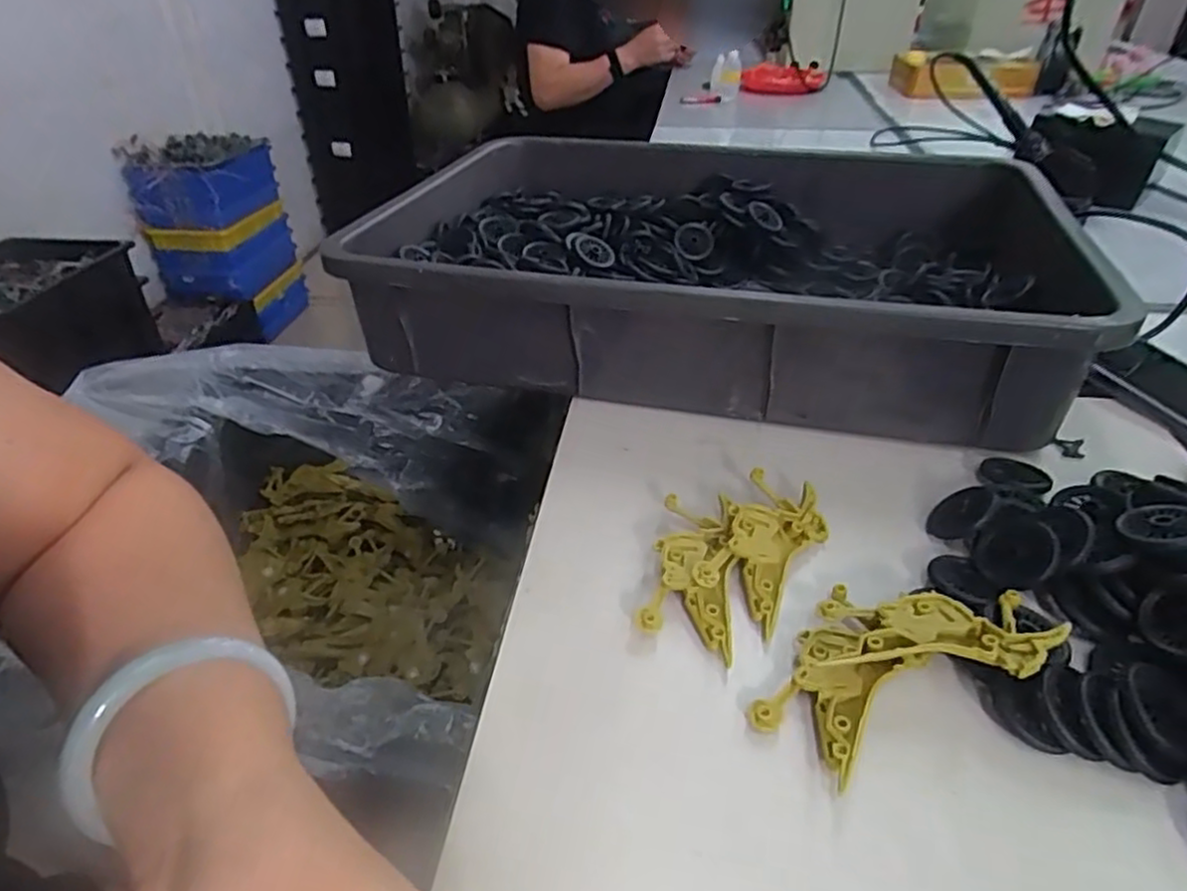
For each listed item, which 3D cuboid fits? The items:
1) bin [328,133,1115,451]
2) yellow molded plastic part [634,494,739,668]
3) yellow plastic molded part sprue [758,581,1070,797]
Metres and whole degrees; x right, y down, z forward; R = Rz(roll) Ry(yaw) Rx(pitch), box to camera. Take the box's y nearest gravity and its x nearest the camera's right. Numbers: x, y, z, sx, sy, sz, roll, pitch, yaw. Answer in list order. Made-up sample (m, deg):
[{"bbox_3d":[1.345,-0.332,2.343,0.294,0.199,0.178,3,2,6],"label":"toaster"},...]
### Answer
[{"bbox_3d":[0.098,-0.156,0.592,0.520,0.095,0.367,9,36,13],"label":"bin"},{"bbox_3d":[0.052,0.060,0.368,0.041,0.018,0.109,5,37,11],"label":"yellow molded plastic part"},{"bbox_3d":[0.133,0.094,0.306,0.119,0.032,0.084,-32,45,-34],"label":"yellow plastic molded part sprue"}]

